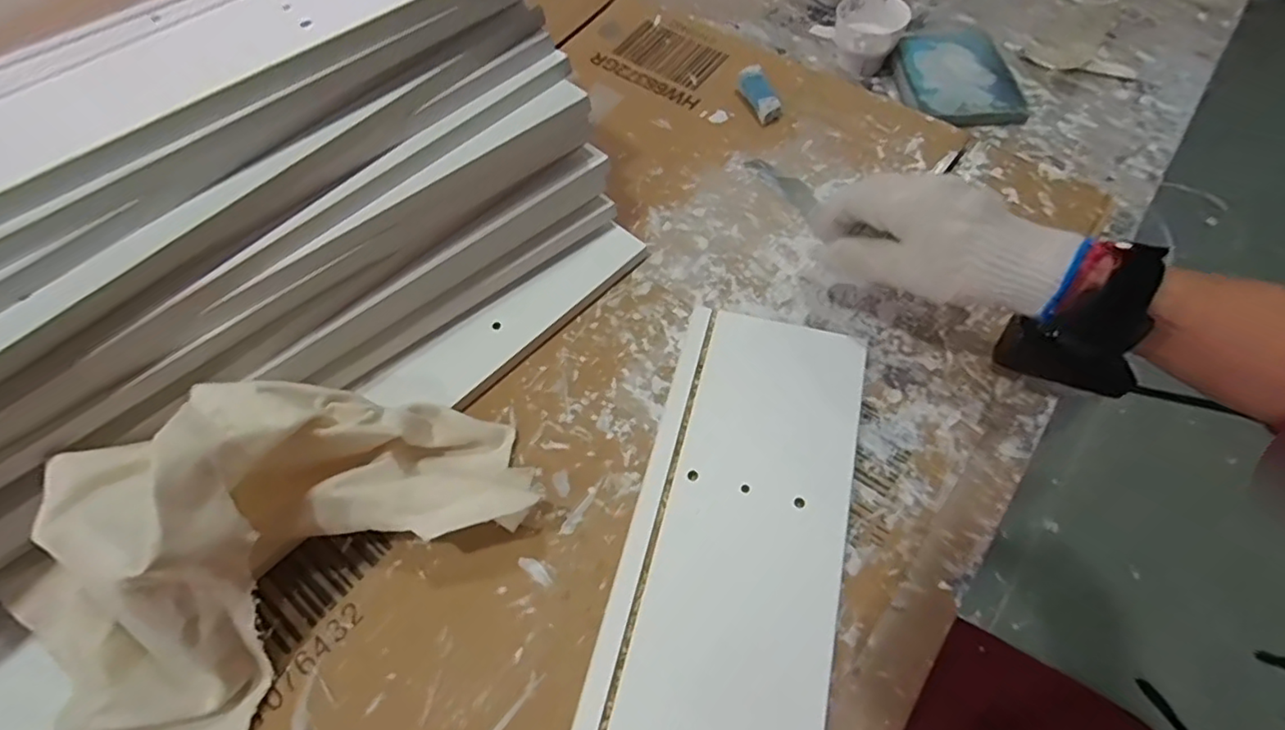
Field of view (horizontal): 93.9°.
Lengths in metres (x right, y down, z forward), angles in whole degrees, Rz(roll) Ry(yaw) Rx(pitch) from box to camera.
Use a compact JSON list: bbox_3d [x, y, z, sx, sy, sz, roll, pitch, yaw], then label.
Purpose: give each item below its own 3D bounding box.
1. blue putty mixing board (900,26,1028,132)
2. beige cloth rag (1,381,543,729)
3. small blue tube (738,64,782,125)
[{"bbox_3d":[0.289,-0.266,0.550,0.088,0.014,0.127,-4,59,1],"label":"blue putty mixing board"},{"bbox_3d":[-0.197,0.084,0.311,0.250,0.119,0.145,-39,64,-18],"label":"beige cloth rag"},{"bbox_3d":[0.104,-0.242,0.537,0.019,0.022,0.062,-17,59,-7],"label":"small blue tube"}]

